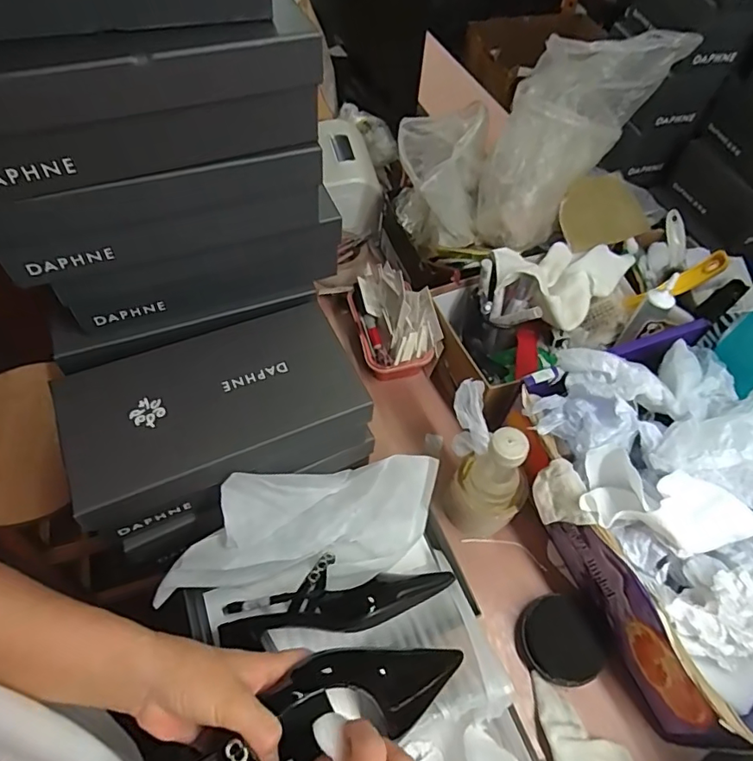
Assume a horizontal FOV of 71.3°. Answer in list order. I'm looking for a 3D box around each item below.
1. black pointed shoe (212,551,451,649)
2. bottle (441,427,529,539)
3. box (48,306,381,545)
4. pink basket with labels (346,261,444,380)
[{"bbox_3d":[-0.043,0.240,0.586,0.258,0.064,0.082,-7,57,-8],"label":"black pointed shoe"},{"bbox_3d":[0.132,0.124,0.613,0.086,0.181,0.066,32,60,17],"label":"bottle"},{"bbox_3d":[-0.173,0.035,0.582,0.295,0.093,0.167,-21,60,-16],"label":"box"},{"bbox_3d":[0.024,-0.091,0.790,0.108,0.110,0.169,-12,58,-11],"label":"pink basket with labels"}]

